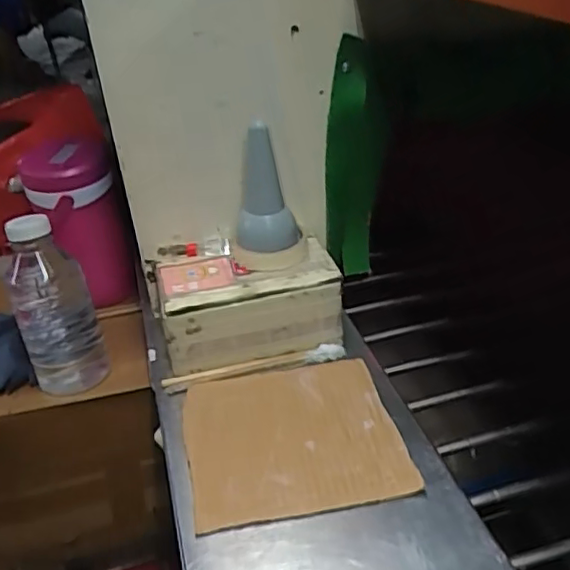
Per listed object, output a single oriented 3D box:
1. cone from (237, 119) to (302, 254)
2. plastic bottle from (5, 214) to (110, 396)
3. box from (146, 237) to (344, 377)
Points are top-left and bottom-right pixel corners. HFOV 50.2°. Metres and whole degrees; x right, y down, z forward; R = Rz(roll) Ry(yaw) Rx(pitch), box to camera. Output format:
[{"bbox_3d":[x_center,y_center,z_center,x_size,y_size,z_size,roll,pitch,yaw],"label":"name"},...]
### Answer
[{"bbox_3d":[-0.021,-0.095,0.632,0.064,0.150,0.065,-6,31,-1],"label":"cone"},{"bbox_3d":[-0.279,0.026,0.732,0.089,0.226,0.079,-20,34,-22],"label":"plastic bottle"},{"bbox_3d":[-0.048,0.019,0.675,0.208,0.085,0.120,-8,31,-5],"label":"box"}]

